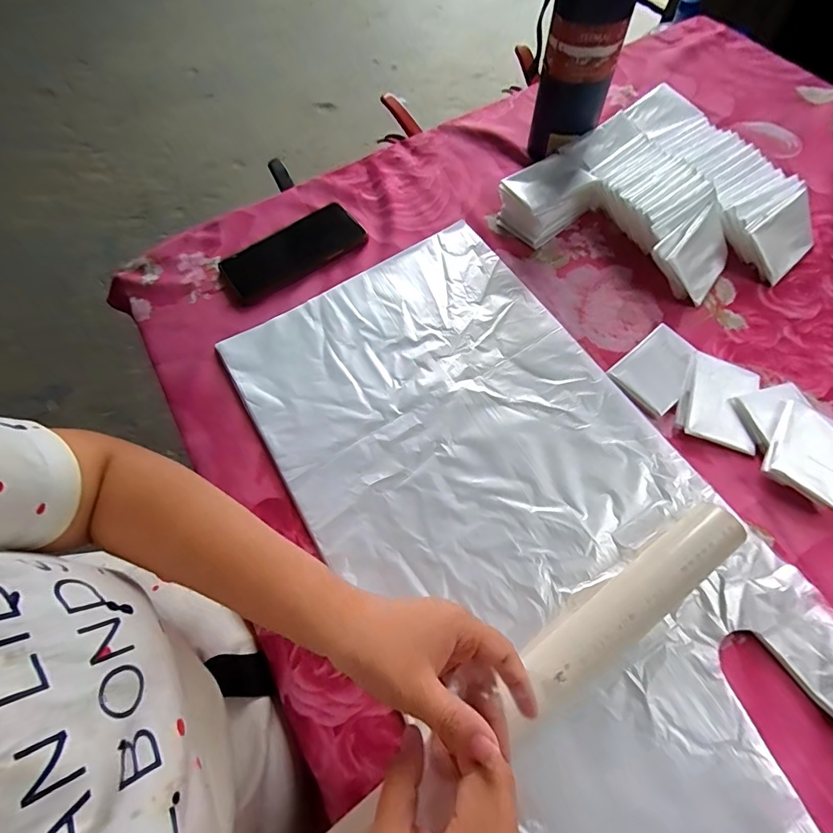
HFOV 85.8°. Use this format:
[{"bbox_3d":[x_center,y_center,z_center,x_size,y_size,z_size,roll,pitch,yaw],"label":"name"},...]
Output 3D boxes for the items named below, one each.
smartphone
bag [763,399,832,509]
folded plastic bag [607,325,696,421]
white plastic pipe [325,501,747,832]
[{"bbox_3d":[-0.147,-0.199,0.534,0.166,0.012,0.090,-29,67,-10],"label":"smartphone"},{"bbox_3d":[0.344,0.030,0.386,0.064,0.013,0.079,31,71,16],"label":"bag"},{"bbox_3d":[0.236,-0.046,0.432,0.081,0.005,0.063,-38,69,-13],"label":"folded plastic bag"},{"bbox_3d":[0.092,0.181,0.314,0.358,0.041,0.045,-34,68,-11],"label":"white plastic pipe"}]

